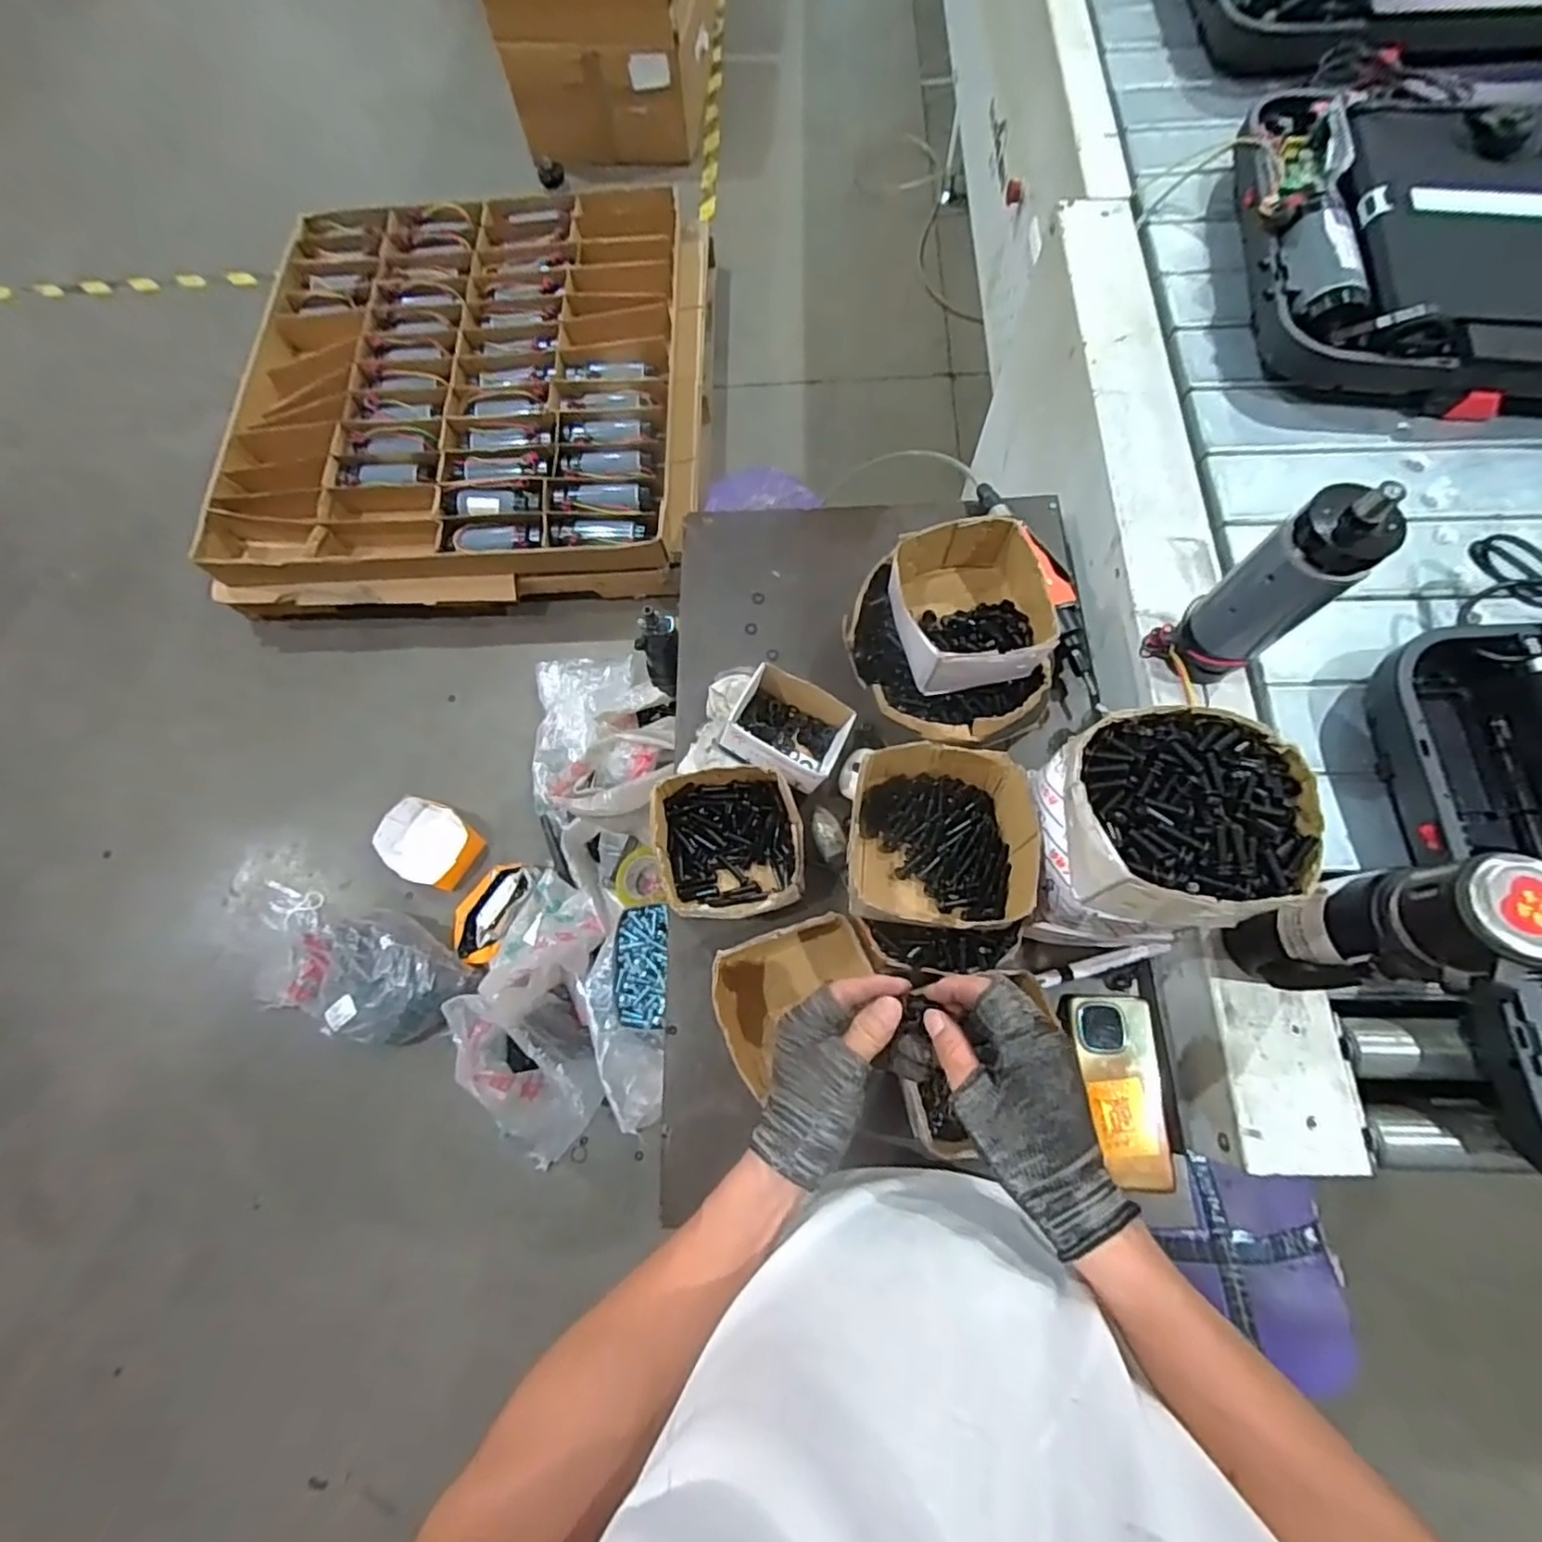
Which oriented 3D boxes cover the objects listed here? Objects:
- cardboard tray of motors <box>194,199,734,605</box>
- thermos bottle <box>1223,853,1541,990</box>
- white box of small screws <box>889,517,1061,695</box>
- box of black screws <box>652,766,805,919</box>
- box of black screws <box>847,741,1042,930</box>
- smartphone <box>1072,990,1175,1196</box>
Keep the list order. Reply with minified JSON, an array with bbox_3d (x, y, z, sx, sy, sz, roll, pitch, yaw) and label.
[{"bbox_3d":[-0.706,-0.907,1.608,1.097,0.184,1.090,-2,72,2],"label":"cardboard tray of motors"},{"bbox_3d":[0.432,0.118,0.489,0.069,0.242,0.076,-10,71,-1],"label":"thermos bottle"},{"bbox_3d":[0.201,-0.167,0.684,0.136,0.080,0.155,-10,71,-1],"label":"white box of small screws"},{"bbox_3d":[-0.042,0.076,0.686,0.144,0.069,0.151,-11,71,-1],"label":"box of black screws"},{"bbox_3d":[0.148,0.061,0.593,0.151,0.079,0.159,1,72,3],"label":"box of black screws"},{"bbox_3d":[0.329,0.296,0.619,0.071,0.015,0.166,-3,72,2],"label":"smartphone"}]

